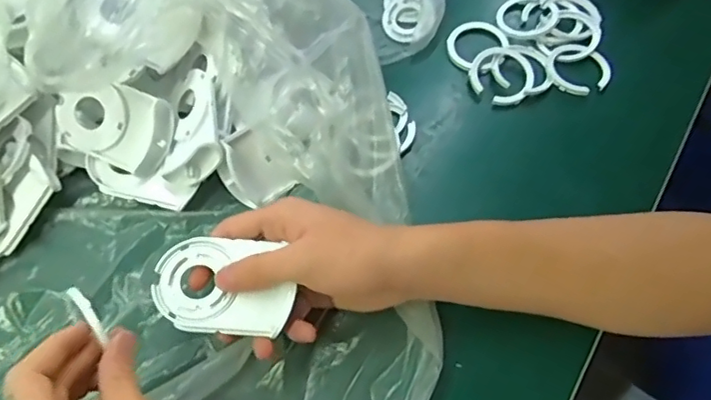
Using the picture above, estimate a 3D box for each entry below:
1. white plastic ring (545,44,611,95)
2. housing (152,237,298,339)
[{"bbox_3d":[0.180,-0.106,0.465,0.049,0.010,0.049,-1,62,2],"label":"white plastic ring"},{"bbox_3d":[-0.079,0.050,0.342,0.080,0.007,0.057,0,62,3],"label":"housing"}]

